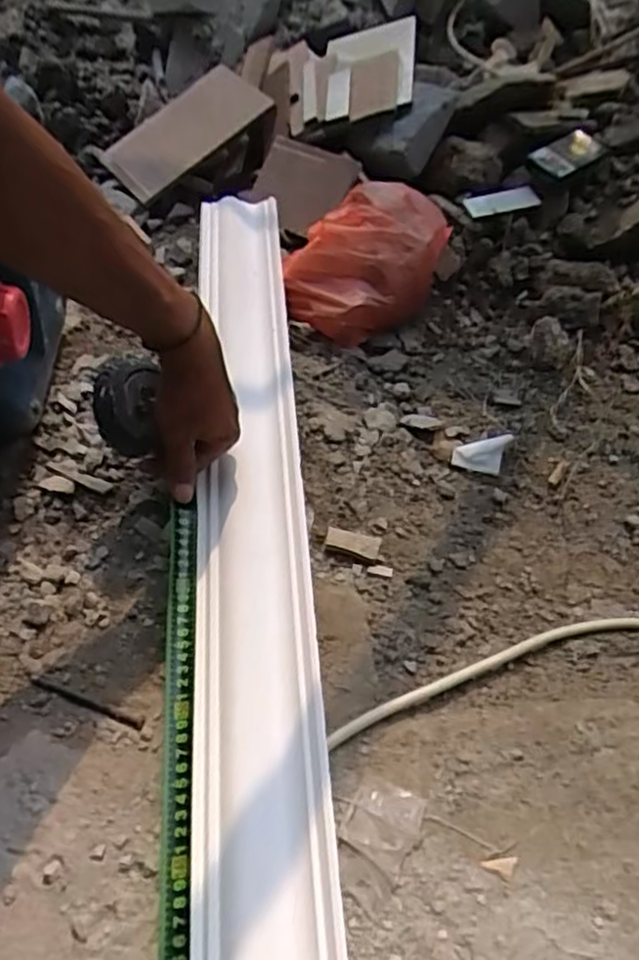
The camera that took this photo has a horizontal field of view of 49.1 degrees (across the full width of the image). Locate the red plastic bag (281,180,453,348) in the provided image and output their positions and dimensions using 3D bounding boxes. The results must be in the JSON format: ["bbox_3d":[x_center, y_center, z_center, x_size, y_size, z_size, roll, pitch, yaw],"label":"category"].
[{"bbox_3d":[0.049,-0.257,0.805,0.159,0.099,0.184,27,56,16],"label":"red plastic bag"}]

